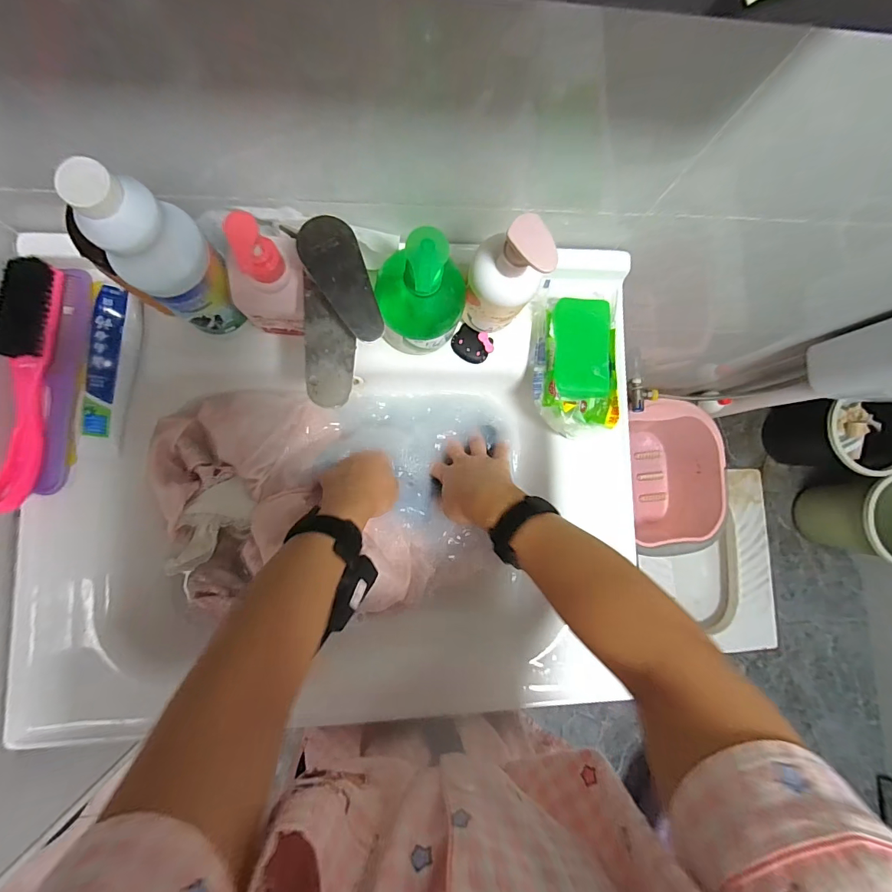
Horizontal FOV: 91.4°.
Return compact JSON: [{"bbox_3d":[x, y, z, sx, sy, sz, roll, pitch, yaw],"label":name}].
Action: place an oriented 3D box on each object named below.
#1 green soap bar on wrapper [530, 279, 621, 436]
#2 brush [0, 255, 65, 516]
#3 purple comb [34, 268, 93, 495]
[{"bbox_3d":[0.136,-0.095,0.463,0.085,0.030,0.163,-2,85,-6],"label":"green soap bar on wrapper"},{"bbox_3d":[-0.382,-0.056,0.392,0.034,0.030,0.224,2,85,-5],"label":"brush"},{"bbox_3d":[-0.363,-0.064,0.414,0.022,0.013,0.214,4,85,-5],"label":"purple comb"}]

